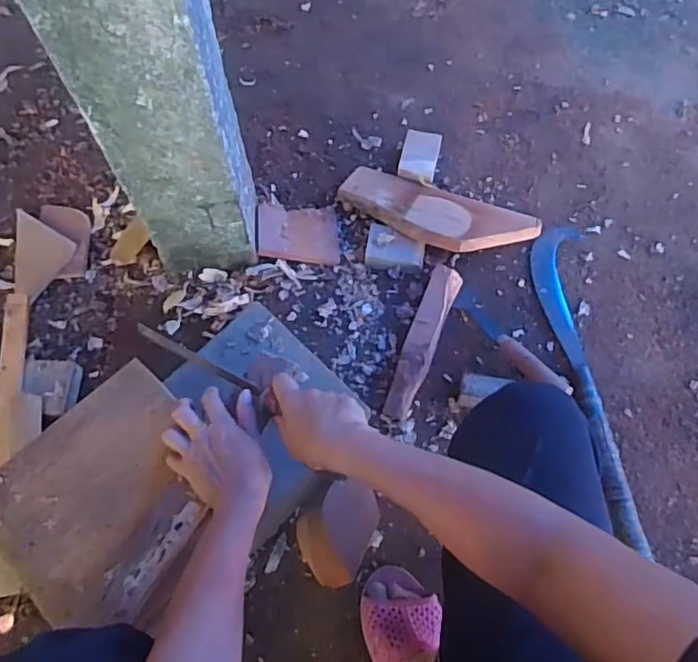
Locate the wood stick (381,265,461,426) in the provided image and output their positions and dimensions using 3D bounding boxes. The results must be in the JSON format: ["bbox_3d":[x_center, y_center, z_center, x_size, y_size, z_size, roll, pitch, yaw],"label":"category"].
[{"bbox_3d":[0.116,0.015,0.946,0.051,0.045,0.264,21,67,10],"label":"wood stick"}]

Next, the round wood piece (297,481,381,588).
[{"bbox_3d":[-0.020,0.271,0.802,0.099,0.079,0.124,23,68,11],"label":"round wood piece"}]

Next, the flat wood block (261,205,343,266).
[{"bbox_3d":[-0.086,-0.172,1.015,0.141,0.018,0.114,5,67,-21],"label":"flat wood block"}]

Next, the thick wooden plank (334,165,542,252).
[{"bbox_3d":[0.154,-0.206,1.032,0.342,0.033,0.143,18,49,8],"label":"thick wooden plank"}]

